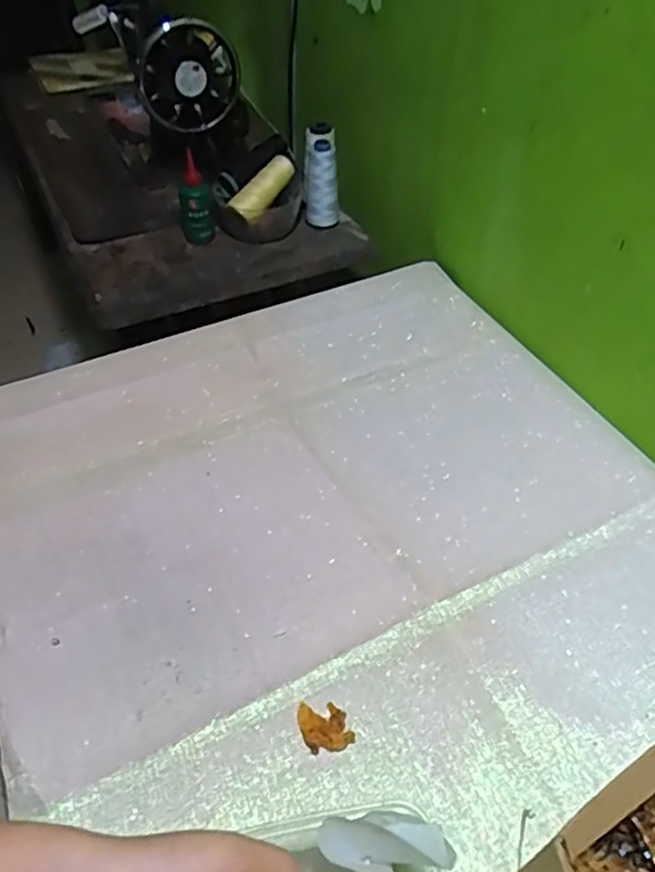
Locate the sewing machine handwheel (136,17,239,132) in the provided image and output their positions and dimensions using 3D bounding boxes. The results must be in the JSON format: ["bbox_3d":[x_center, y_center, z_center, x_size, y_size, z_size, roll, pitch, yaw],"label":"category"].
[{"bbox_3d":[-0.182,-0.470,0.882,0.129,0.131,0.053,-7,48,-8],"label":"sewing machine handwheel"}]

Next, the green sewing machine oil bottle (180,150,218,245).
[{"bbox_3d":[-0.178,-0.314,0.890,0.044,0.116,0.038,-19,30,-29],"label":"green sewing machine oil bottle"}]

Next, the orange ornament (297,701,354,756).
[{"bbox_3d":[-0.002,0.208,0.478,0.033,0.004,0.038,-19,49,-16],"label":"orange ornament"}]

